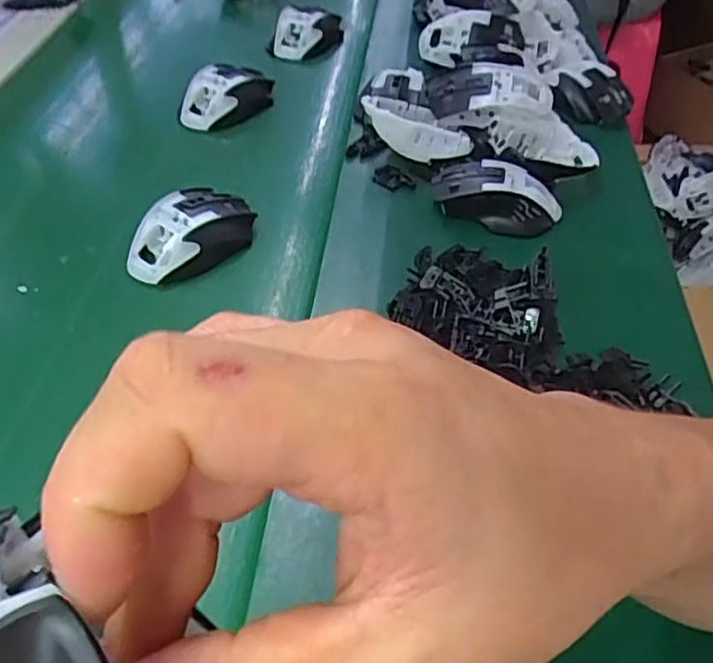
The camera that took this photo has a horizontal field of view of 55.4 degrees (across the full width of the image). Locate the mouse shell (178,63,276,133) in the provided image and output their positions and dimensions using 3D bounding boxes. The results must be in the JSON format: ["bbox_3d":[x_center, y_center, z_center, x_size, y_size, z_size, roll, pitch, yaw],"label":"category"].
[{"bbox_3d":[-0.139,-0.254,0.730,0.108,0.047,0.065,-22,51,-22],"label":"mouse shell"}]

